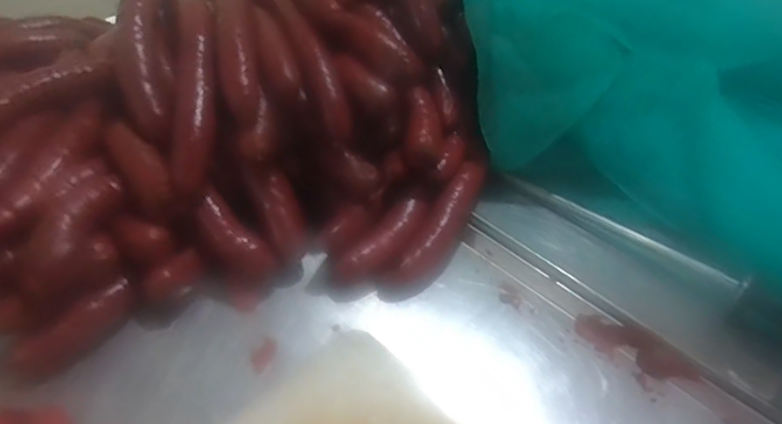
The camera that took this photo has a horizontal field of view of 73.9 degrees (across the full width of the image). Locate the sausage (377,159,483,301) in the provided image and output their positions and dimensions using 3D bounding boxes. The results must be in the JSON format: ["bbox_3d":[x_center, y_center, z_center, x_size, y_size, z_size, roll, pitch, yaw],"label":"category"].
[{"bbox_3d":[0.054,0.014,0.533,0.043,0.031,0.187,22,59,24],"label":"sausage"}]

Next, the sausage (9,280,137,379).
[{"bbox_3d":[-0.266,0.101,0.443,0.025,0.036,0.100,36,53,29],"label":"sausage"}]

